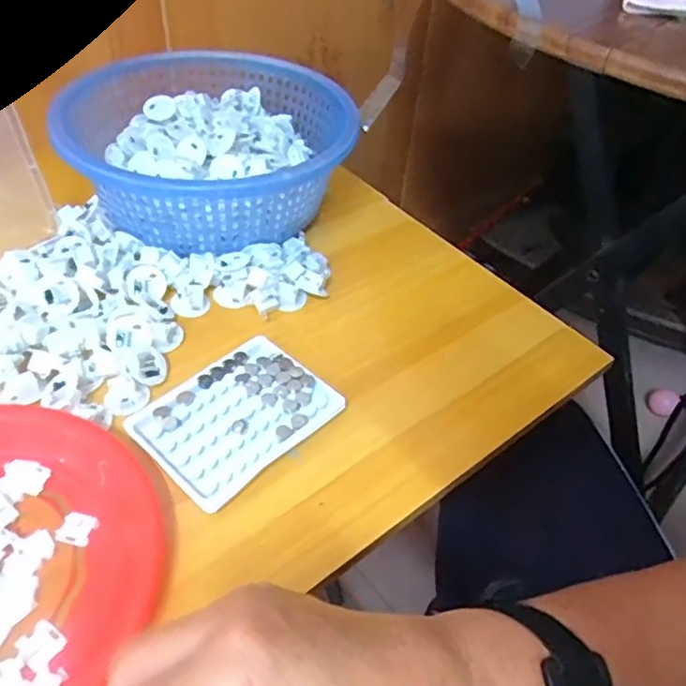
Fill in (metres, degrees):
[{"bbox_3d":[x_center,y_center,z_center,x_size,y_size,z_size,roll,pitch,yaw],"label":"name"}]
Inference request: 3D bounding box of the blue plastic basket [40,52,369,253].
[{"bbox_3d":[-0.120,-0.183,0.596,0.250,0.095,0.245,3,46,-3],"label":"blue plastic basket"}]

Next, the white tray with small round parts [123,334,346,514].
[{"bbox_3d":[-0.077,0.050,0.444,0.096,0.009,0.128,36,52,26],"label":"white tray with small round parts"}]

